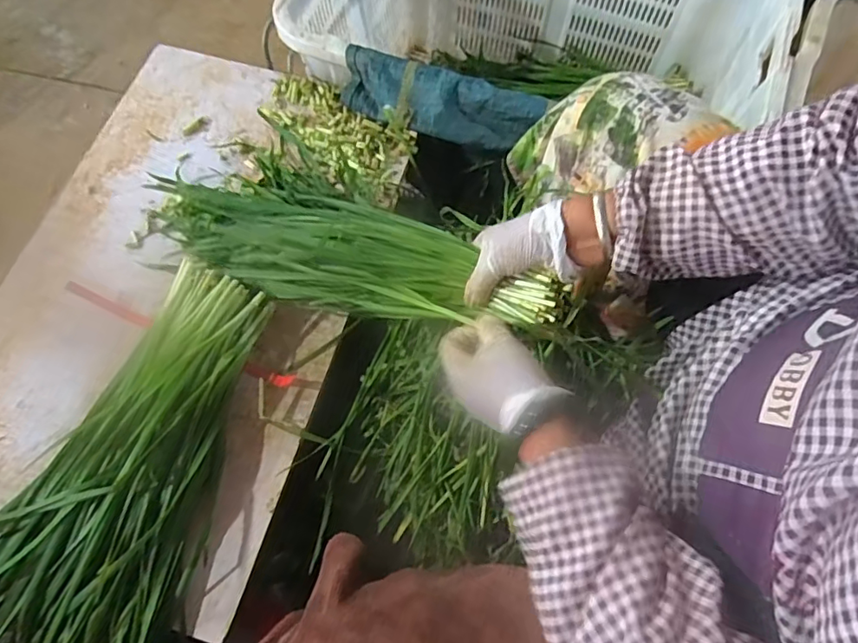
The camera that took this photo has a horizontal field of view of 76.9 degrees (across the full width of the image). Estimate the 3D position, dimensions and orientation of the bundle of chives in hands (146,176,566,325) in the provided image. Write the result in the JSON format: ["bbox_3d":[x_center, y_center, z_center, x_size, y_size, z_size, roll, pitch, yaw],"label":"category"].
[{"bbox_3d":[-0.103,-0.079,0.581,0.485,0.042,0.129,16,68,21],"label":"bundle of chives in hands"}]

